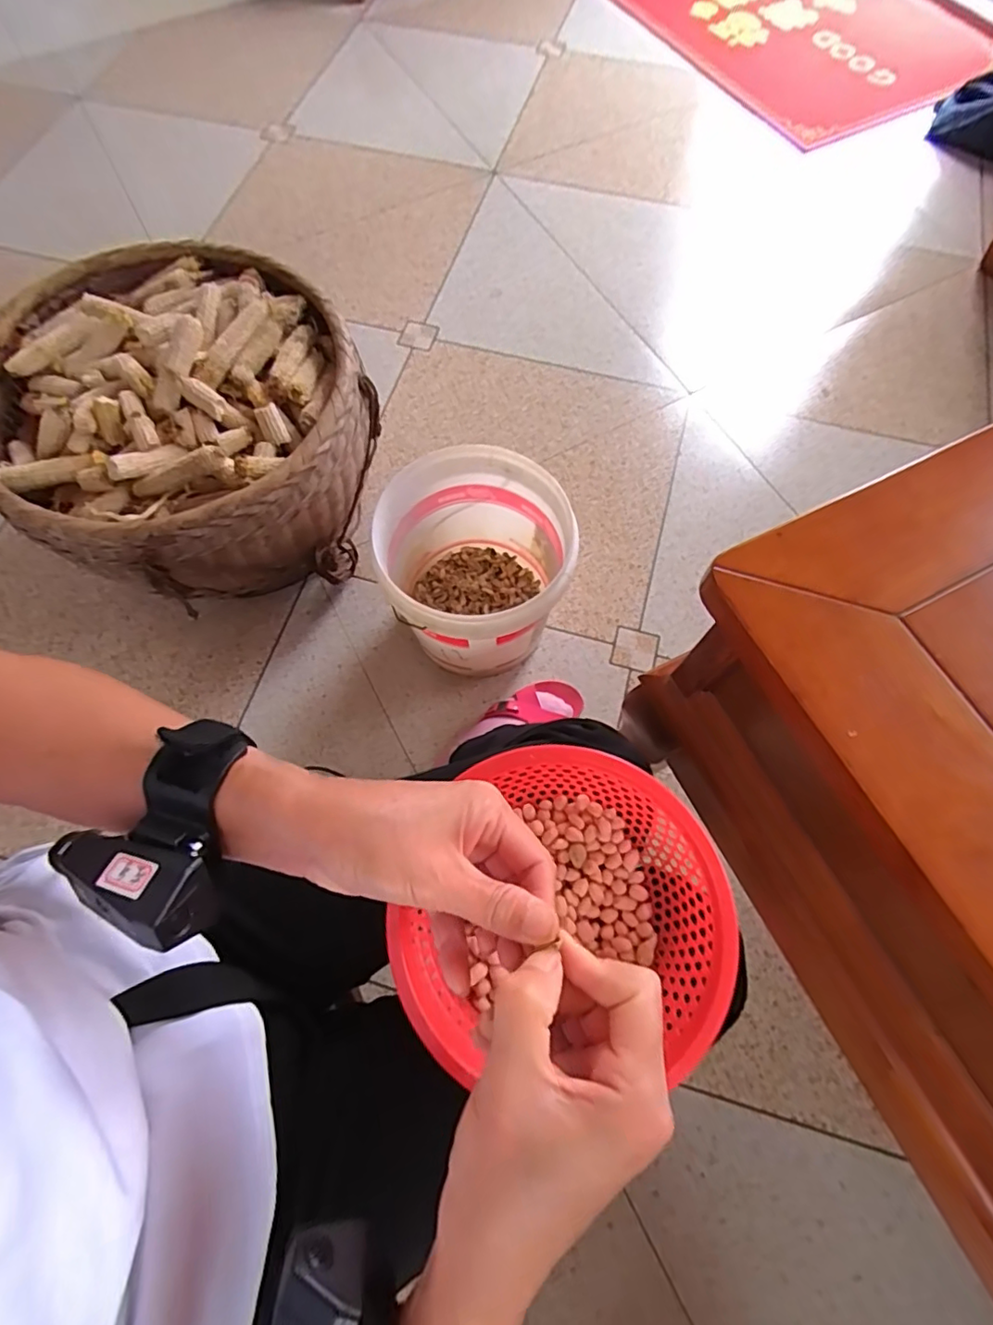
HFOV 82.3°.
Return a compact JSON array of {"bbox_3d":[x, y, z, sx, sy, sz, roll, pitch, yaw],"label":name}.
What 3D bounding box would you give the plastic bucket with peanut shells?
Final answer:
[{"bbox_3d":[-0.027,-0.126,0.820,0.247,0.225,0.264,0,68,-1],"label":"plastic bucket with peanut shells"}]

